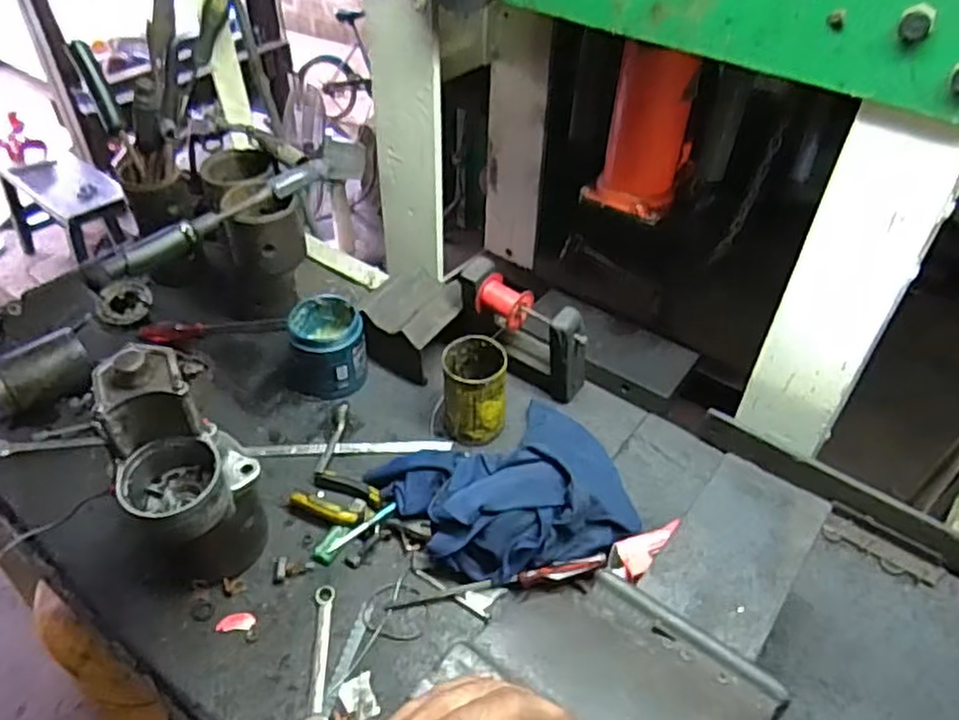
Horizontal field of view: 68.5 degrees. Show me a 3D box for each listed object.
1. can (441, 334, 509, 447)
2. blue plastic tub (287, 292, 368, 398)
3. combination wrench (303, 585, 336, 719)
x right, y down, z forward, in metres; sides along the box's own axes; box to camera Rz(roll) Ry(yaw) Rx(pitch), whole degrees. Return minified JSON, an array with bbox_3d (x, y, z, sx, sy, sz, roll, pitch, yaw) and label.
[{"bbox_3d":[-0.006,0.036,0.850,0.075,0.108,0.083,-5,44,-6],"label":"can"},{"bbox_3d":[-0.198,-0.019,0.904,0.098,0.081,0.106,1,44,-1],"label":"blue plastic tub"},{"bbox_3d":[-0.151,0.283,0.668,0.025,0.005,0.148,-1,44,-3],"label":"combination wrench"}]

